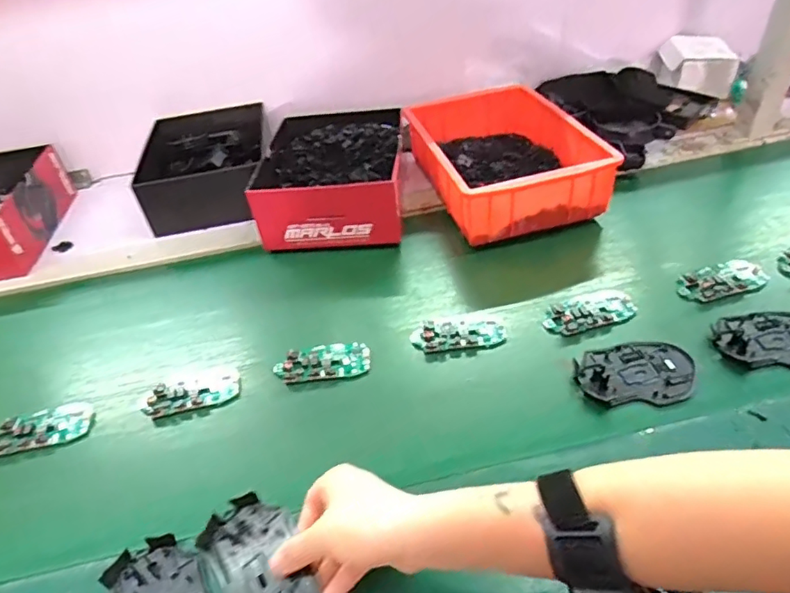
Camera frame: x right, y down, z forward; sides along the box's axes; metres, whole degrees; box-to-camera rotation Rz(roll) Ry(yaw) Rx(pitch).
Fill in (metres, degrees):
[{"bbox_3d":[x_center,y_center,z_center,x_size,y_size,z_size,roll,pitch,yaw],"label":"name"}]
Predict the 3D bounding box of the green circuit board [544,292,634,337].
[{"bbox_3d":[0.212,0.018,0.587,0.099,0.010,0.042,-13,41,-7],"label":"green circuit board"}]

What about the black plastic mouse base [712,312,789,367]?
[{"bbox_3d":[0.384,0.043,0.543,0.113,0.016,0.068,-5,41,3],"label":"black plastic mouse base"}]

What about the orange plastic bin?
[{"bbox_3d":[0.143,-0.206,0.775,0.203,0.083,0.306,-14,41,-8],"label":"orange plastic bin"}]

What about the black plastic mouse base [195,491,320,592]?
[{"bbox_3d":[-0.101,0.202,0.396,0.066,0.022,0.109,-25,43,-19],"label":"black plastic mouse base"}]

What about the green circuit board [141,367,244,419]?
[{"bbox_3d":[-0.208,0.097,0.559,0.091,0.016,0.048,-15,41,-8],"label":"green circuit board"}]

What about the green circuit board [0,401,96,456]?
[{"bbox_3d":[-0.352,0.129,0.541,0.089,0.014,0.052,-13,41,-6],"label":"green circuit board"}]

